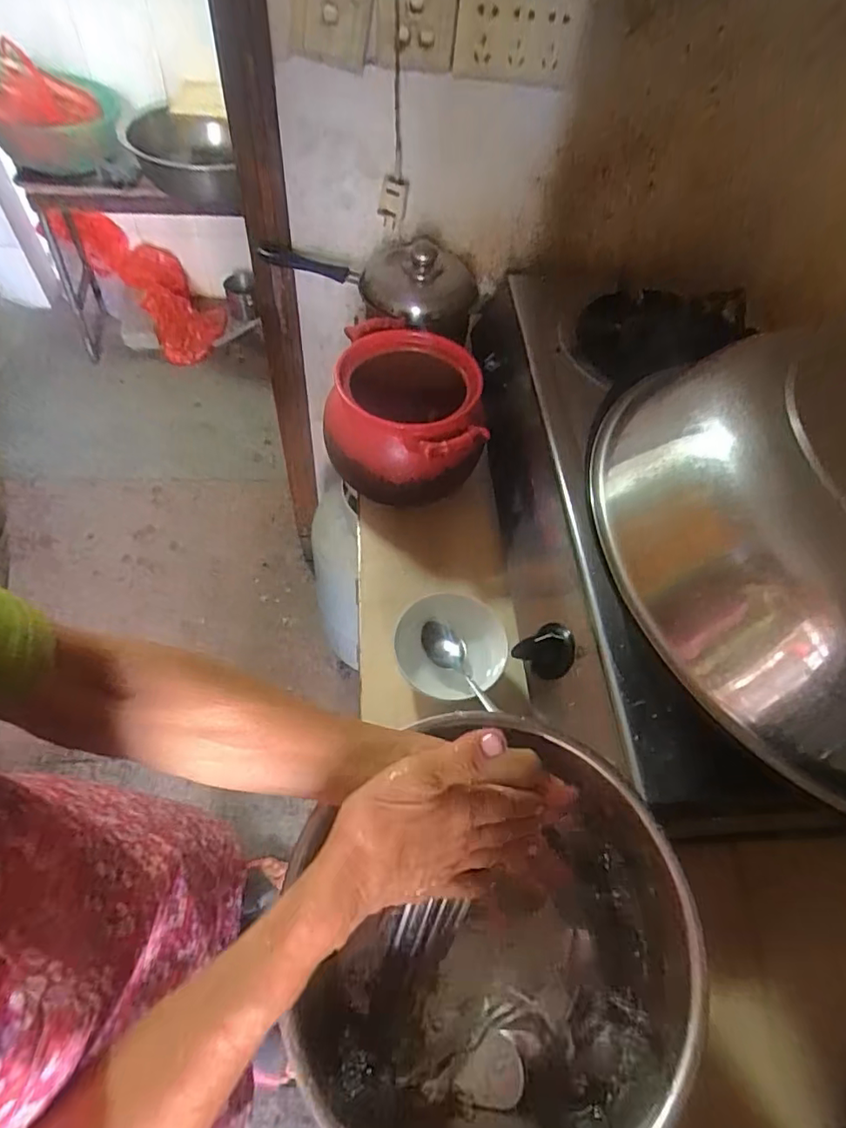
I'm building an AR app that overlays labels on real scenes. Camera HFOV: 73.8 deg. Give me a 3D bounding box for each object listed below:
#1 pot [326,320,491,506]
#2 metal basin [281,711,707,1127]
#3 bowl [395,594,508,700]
[{"bbox_3d":[-0.019,-0.181,0.677,0.171,0.125,0.195,11,56,2],"label":"pot"},{"bbox_3d":[0.044,0.249,0.377,0.258,0.101,0.259,2,56,-4],"label":"metal basin"},{"bbox_3d":[0.026,0.085,0.566,0.106,0.055,0.098,2,56,-4],"label":"bowl"}]

